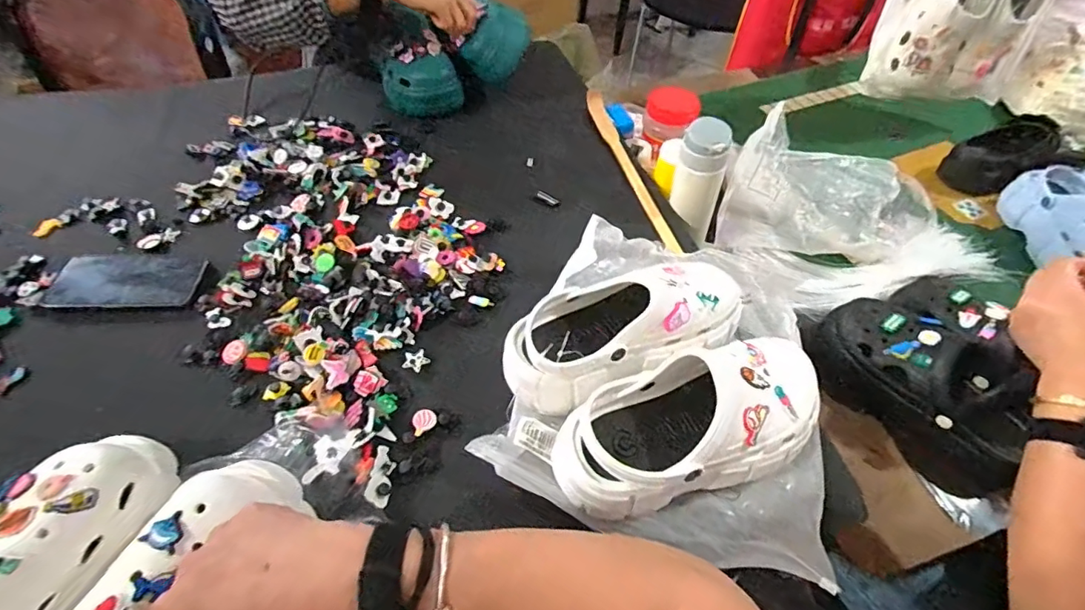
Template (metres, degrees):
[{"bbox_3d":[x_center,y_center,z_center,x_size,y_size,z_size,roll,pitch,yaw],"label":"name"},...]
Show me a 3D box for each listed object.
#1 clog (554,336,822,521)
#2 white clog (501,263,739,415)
[{"bbox_3d":[0.137,0.107,0.461,0.253,0.104,0.105,-16,54,-15],"label":"clog"},{"bbox_3d":[0.085,0.027,0.524,0.251,0.102,0.110,-19,55,-18],"label":"white clog"}]

